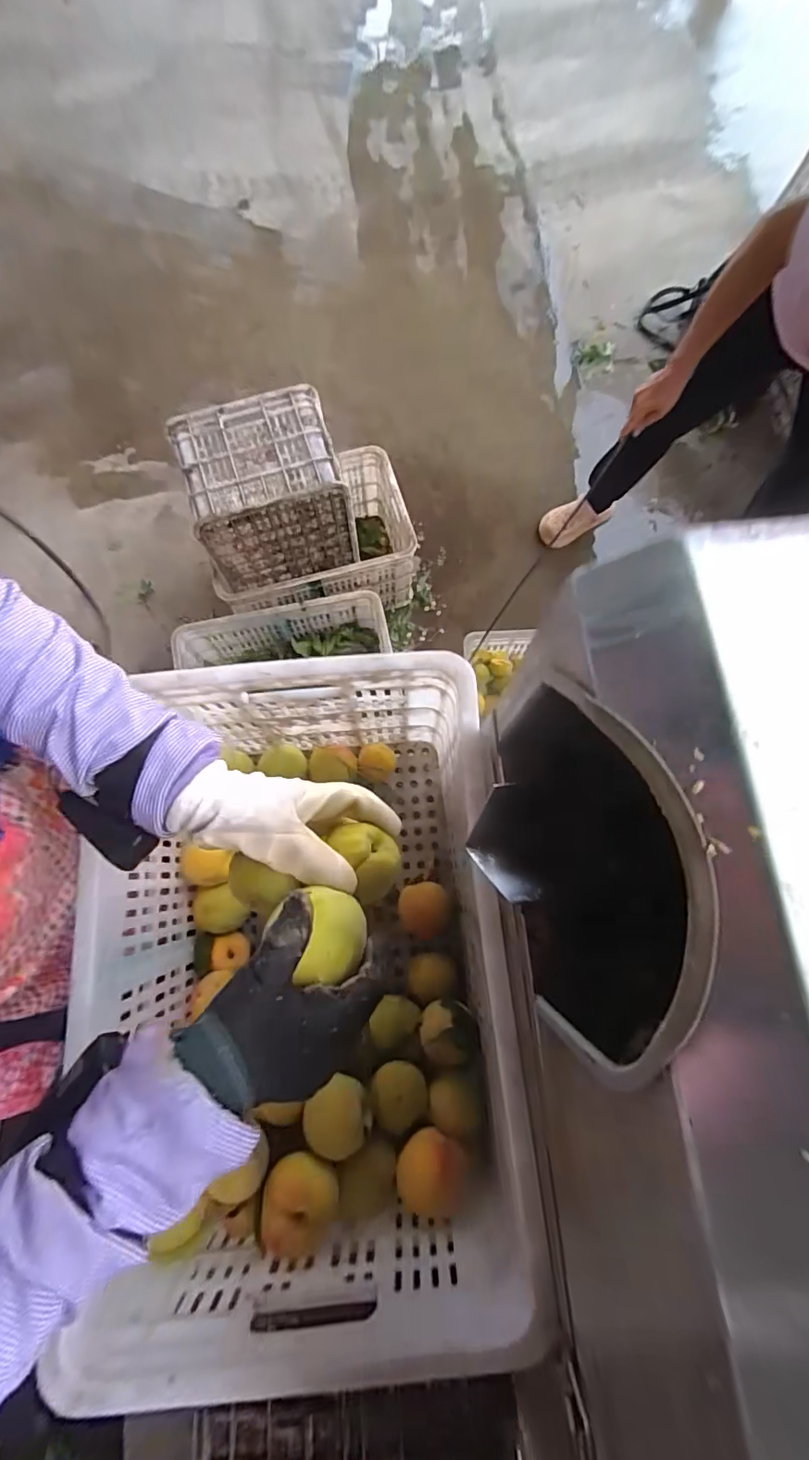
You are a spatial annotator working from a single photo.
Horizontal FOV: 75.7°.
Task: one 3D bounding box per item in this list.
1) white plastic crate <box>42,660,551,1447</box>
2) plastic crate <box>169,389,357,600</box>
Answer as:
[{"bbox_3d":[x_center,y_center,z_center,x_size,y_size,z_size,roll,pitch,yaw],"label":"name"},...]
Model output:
[{"bbox_3d":[-0.093,0.225,0.544,0.346,0.271,0.517,-5,75,-1],"label":"white plastic crate"},{"bbox_3d":[-0.323,-0.560,1.247,0.341,0.257,0.309,-18,76,-4],"label":"plastic crate"}]

